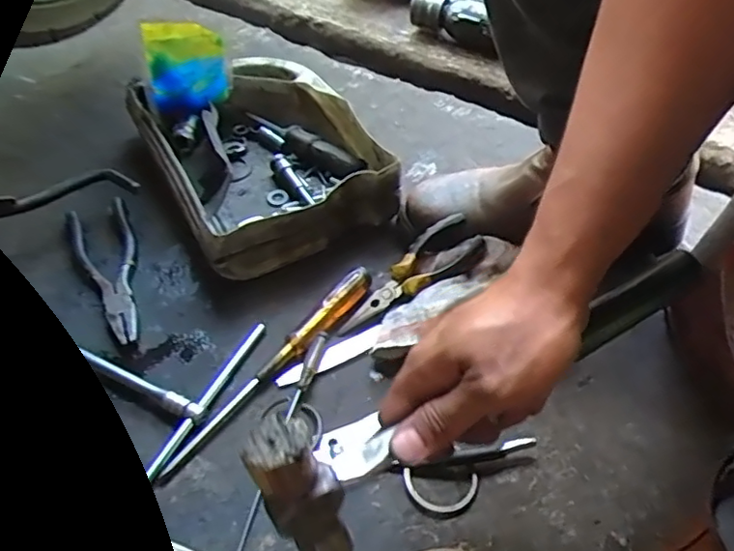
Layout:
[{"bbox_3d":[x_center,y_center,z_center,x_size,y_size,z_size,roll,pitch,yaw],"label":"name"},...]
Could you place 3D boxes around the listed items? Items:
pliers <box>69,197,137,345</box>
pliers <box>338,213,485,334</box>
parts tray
[{"bbox_3d":[-0.250,-0.009,0.585,0.056,0.018,0.181,-23,54,-17],"label":"pliers"},{"bbox_3d":[0.039,0.003,0.550,0.152,0.018,0.050,-37,57,-4],"label":"pliers"},{"bbox_3d":[-0.115,-0.132,0.645,0.206,0.076,0.269,-26,56,-16],"label":"parts tray"}]

